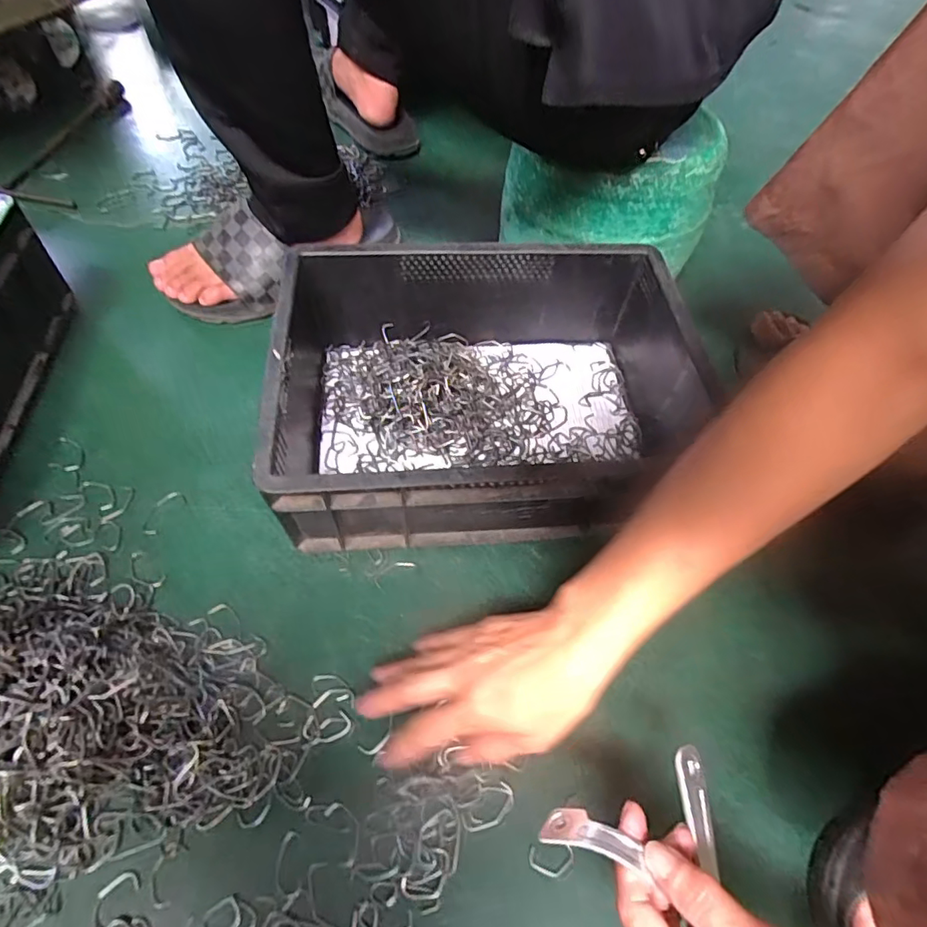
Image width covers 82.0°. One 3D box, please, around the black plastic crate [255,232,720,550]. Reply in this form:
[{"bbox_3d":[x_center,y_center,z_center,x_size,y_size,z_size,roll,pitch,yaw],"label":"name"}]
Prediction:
[{"bbox_3d":[0.027,-0.062,0.464,0.355,0.116,0.239,-3,58,-7],"label":"black plastic crate"}]

